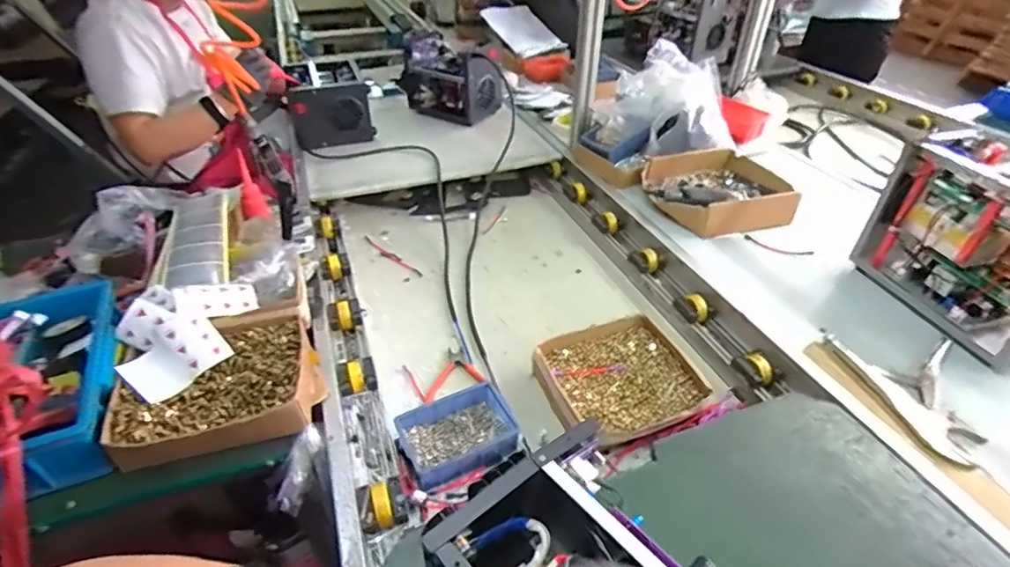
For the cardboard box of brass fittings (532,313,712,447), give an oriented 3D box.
[{"bbox_3d":[0.168,0.145,0.788,0.217,0.044,0.205,-16,41,-19],"label":"cardboard box of brass fittings"}]

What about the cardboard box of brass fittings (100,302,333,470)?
[{"bbox_3d":[-0.357,0.131,0.660,0.227,0.058,0.193,-18,41,-20],"label":"cardboard box of brass fittings"}]

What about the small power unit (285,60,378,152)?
[{"bbox_3d":[-0.479,-0.485,1.411,0.207,0.164,0.254,-17,41,-19],"label":"small power unit"}]

